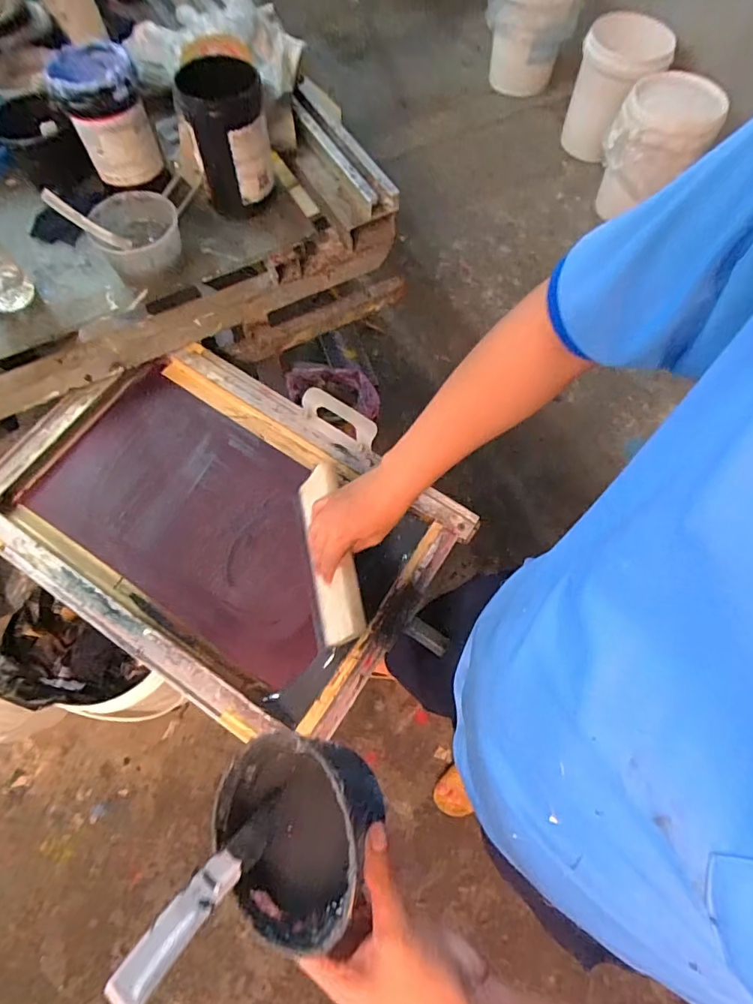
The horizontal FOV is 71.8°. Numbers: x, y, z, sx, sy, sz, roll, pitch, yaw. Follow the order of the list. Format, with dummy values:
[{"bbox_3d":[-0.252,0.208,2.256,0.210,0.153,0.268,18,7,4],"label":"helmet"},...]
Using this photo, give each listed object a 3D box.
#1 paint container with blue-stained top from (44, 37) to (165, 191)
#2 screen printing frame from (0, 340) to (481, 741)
[{"bbox_3d":[-0.368,-0.539,0.723,0.112,0.129,0.117,-22,64,-8],"label":"paint container with blue-stained top"},{"bbox_3d":[-0.210,0.021,0.719,0.583,0.057,0.404,33,73,9],"label":"screen printing frame"}]

